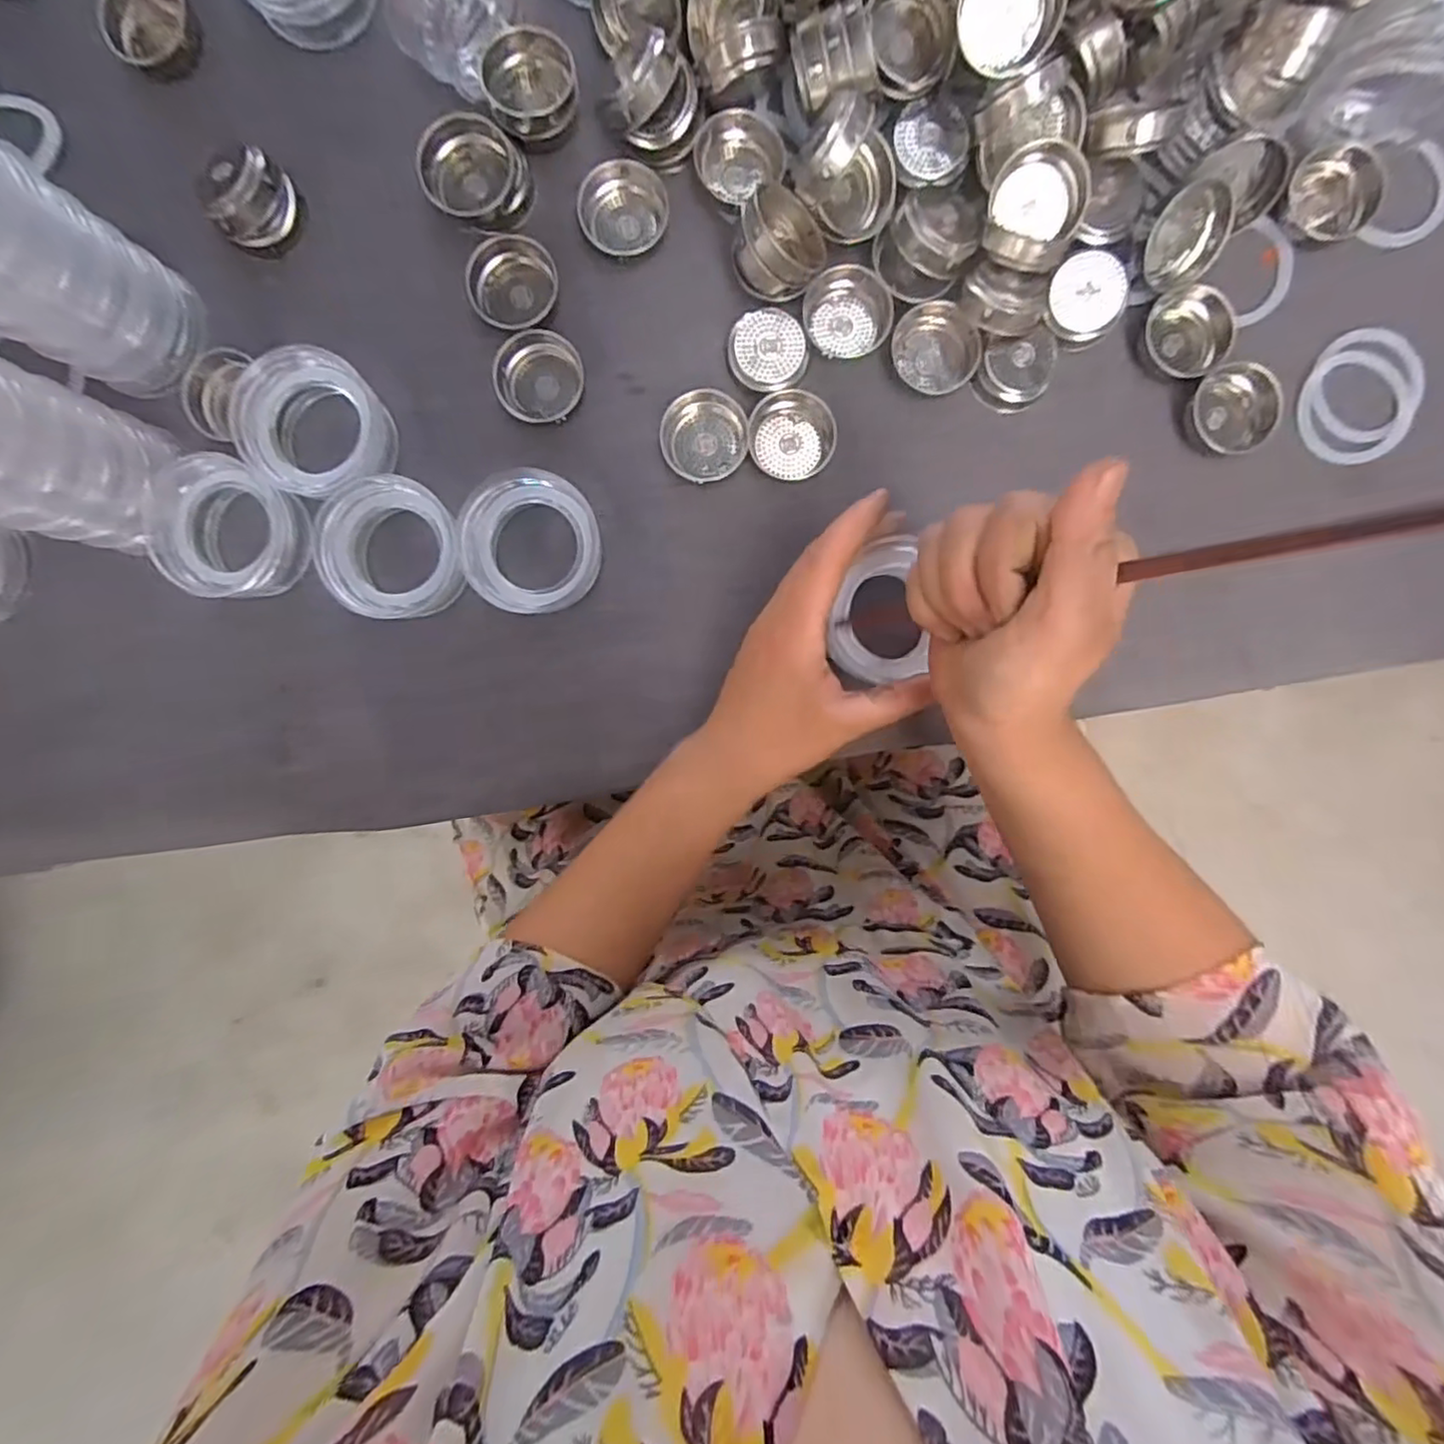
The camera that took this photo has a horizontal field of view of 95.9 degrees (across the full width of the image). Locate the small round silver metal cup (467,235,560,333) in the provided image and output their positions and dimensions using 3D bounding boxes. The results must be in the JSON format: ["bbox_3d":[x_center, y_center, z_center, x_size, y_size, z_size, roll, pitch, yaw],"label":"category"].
[{"bbox_3d":[-0.106,-0.225,0.336,0.043,0.016,0.045,0,93,0],"label":"small round silver metal cup"}]

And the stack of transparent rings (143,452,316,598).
[{"bbox_3d":[-0.252,-0.100,0.334,0.073,0.030,0.068,-2,93,0],"label":"stack of transparent rings"}]

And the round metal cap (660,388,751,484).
[{"bbox_3d":[-0.009,-0.148,0.337,0.044,0.016,0.041,0,93,0],"label":"round metal cap"}]

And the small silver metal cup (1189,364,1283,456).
[{"bbox_3d":[0.268,-0.162,0.341,0.041,0.014,0.047,-42,92,2],"label":"small silver metal cup"}]

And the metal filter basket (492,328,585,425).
[{"bbox_3d":[-0.095,-0.178,0.338,0.042,0.014,0.042,2,93,0],"label":"metal filter basket"}]

